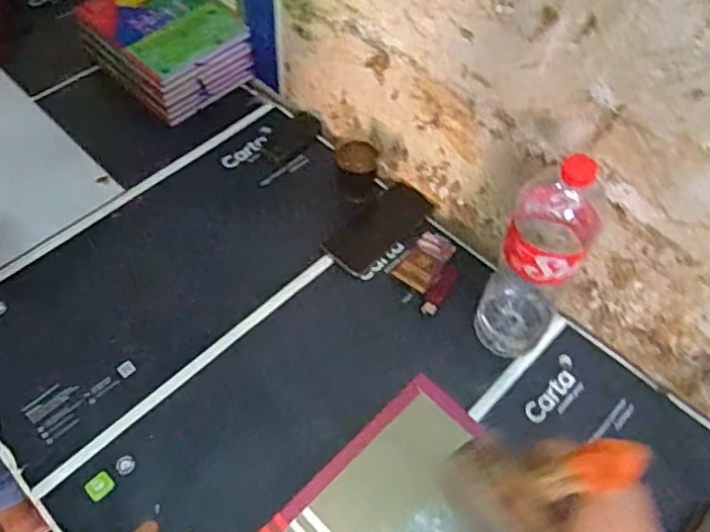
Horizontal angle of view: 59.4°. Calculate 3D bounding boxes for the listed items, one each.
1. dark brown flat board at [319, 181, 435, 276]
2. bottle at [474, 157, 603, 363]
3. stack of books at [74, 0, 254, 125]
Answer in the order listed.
[{"bbox_3d":[0.039,-0.058,0.910,0.078,0.007,0.172,40,63,21],"label":"dark brown flat board"},{"bbox_3d":[0.206,-0.005,0.693,0.091,0.314,0.104,27,59,15],"label":"bottle"},{"bbox_3d":[-0.344,-0.384,1.069,0.279,0.098,0.210,39,63,21],"label":"stack of books"}]

